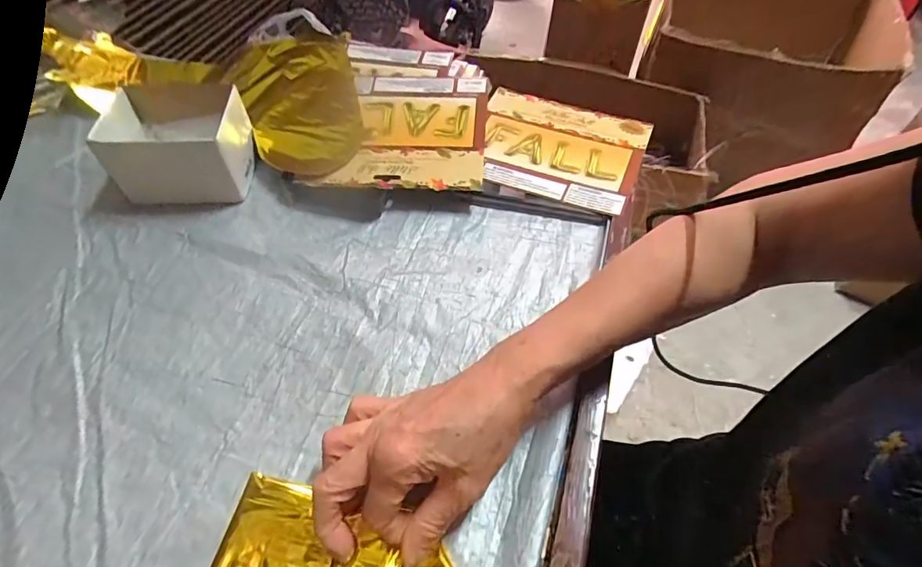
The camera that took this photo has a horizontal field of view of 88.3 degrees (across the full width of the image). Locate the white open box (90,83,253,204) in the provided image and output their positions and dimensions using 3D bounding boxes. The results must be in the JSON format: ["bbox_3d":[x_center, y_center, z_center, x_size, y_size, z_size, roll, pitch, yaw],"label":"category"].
[{"bbox_3d":[-0.292,-0.141,0.495,0.134,0.083,0.104,-2,53,-4],"label":"white open box"}]

